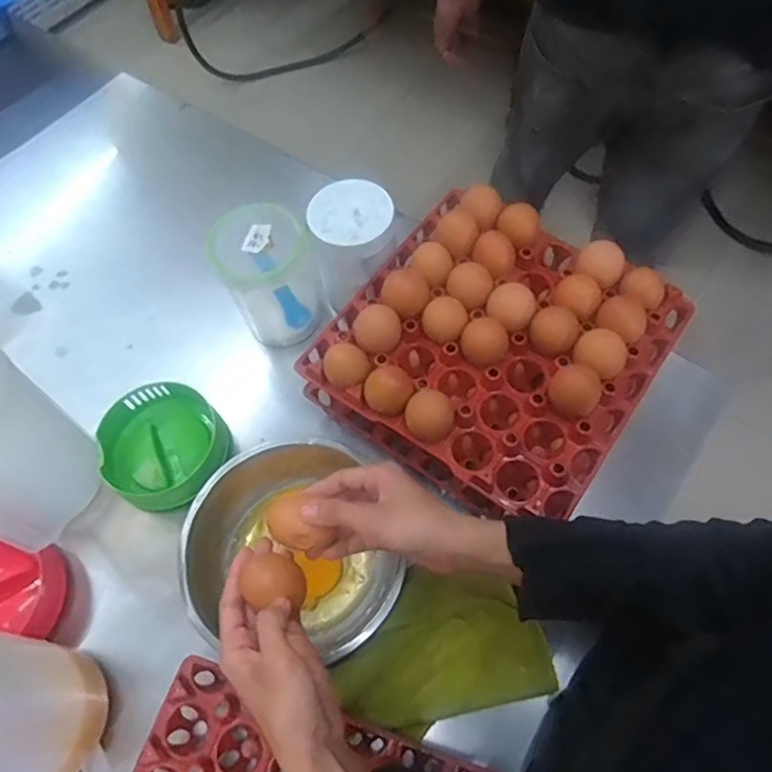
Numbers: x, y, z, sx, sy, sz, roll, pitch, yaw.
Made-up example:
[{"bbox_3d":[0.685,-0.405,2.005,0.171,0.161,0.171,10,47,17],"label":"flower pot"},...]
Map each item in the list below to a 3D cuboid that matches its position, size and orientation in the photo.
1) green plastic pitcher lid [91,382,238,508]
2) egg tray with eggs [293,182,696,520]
[{"bbox_3d":[-0.237,0.061,0.639,0.124,0.035,0.123,-1,63,3],"label":"green plastic pitcher lid"},{"bbox_3d":[0.105,-0.043,0.600,0.288,0.092,0.283,34,70,19],"label":"egg tray with eggs"}]

